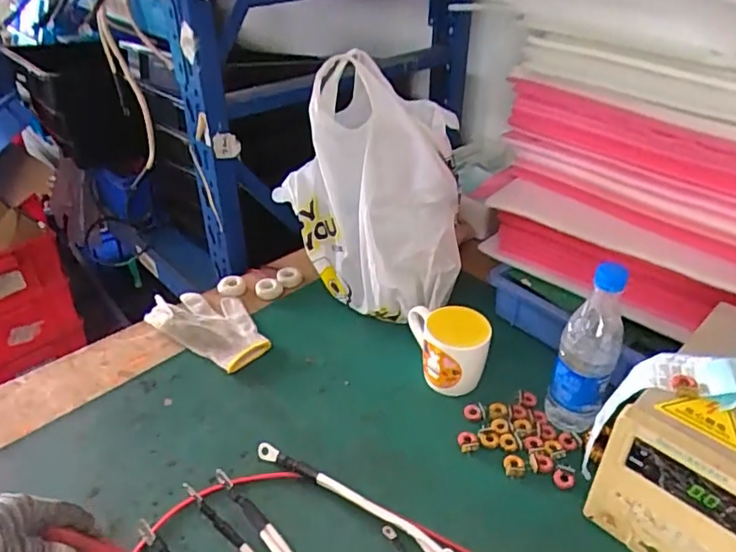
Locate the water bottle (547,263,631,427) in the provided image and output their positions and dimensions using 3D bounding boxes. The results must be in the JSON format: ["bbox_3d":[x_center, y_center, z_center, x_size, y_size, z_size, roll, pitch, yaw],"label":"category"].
[{"bbox_3d":[0.257,0.087,0.676,0.061,0.221,0.054,13,38,17],"label":"water bottle"}]

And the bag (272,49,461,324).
[{"bbox_3d":[0.004,-0.108,0.849,0.252,0.344,0.188,2,35,1],"label":"bag"}]

